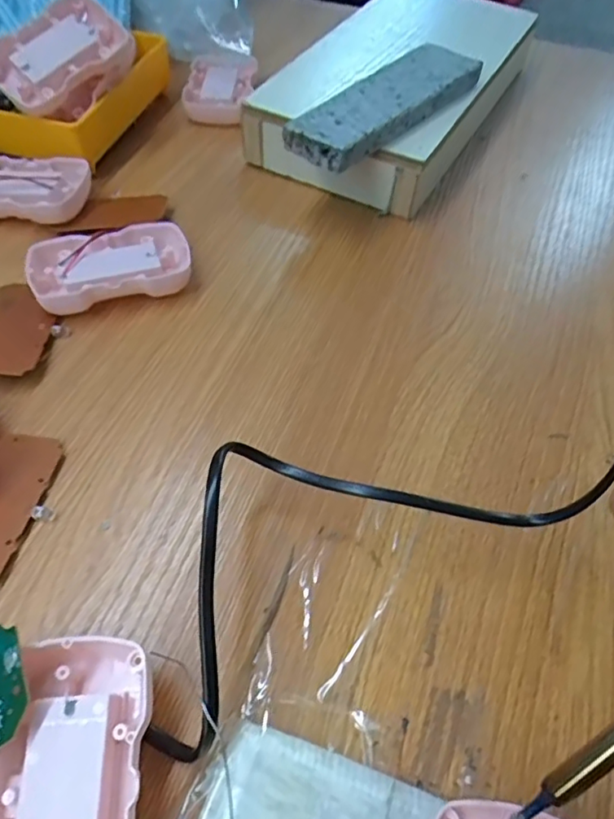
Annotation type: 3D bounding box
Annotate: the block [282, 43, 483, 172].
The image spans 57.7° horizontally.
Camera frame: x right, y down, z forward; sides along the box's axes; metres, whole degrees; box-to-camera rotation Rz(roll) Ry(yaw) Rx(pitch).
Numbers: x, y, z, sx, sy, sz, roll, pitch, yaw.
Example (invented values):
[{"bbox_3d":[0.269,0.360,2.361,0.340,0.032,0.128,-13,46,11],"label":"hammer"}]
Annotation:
[{"bbox_3d":[0.053,-0.197,0.359,0.050,0.020,0.150,37,61,22],"label":"block"}]

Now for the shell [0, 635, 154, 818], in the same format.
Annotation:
[{"bbox_3d":[-0.077,0.120,0.178,0.052,0.021,0.091,-2,54,-4],"label":"shell"}]

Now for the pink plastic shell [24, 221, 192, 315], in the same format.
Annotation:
[{"bbox_3d":[-0.113,-0.083,0.324,0.087,0.018,0.057,-12,55,-10],"label":"pink plastic shell"}]

